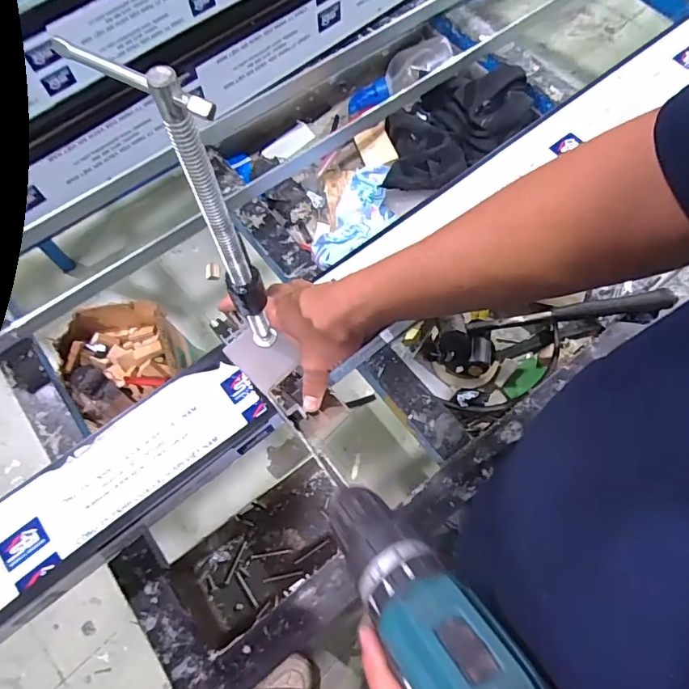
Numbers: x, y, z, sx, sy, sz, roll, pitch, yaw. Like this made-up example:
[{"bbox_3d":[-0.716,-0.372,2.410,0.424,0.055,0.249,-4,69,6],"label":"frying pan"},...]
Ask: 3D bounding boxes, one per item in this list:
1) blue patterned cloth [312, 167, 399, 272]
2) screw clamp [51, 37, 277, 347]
[{"bbox_3d":[0.022,-0.191,0.732,0.095,0.047,0.204,24,70,11],"label":"blue patterned cloth"},{"bbox_3d":[-0.090,-0.068,0.357,0.089,0.285,0.021,25,69,16],"label":"screw clamp"}]

